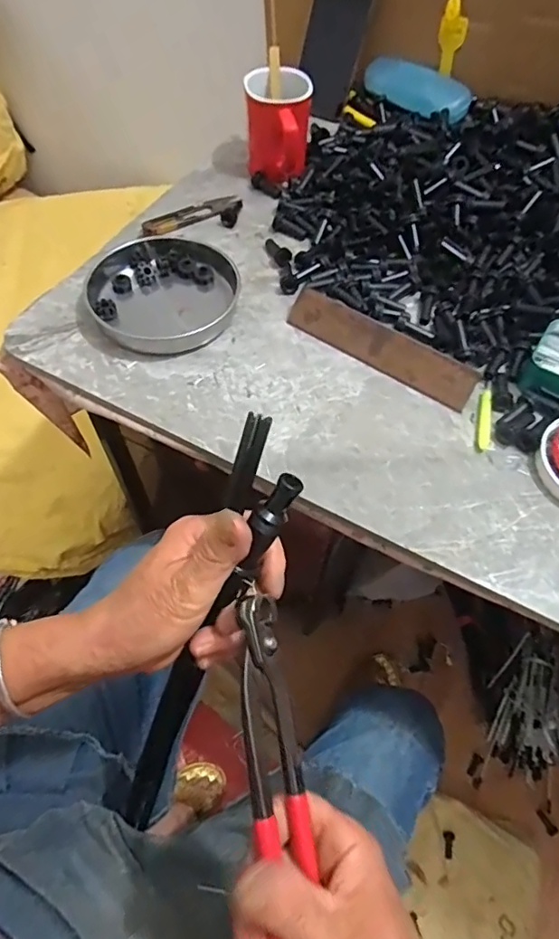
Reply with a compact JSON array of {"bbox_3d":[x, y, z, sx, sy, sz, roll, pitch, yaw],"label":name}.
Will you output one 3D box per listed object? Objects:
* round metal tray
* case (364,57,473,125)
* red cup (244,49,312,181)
[{"bbox_3d":[-0.108,-0.168,0.507,0.140,0.018,0.136,1,59,-1],"label":"round metal tray"},{"bbox_3d":[0.177,-0.479,0.670,0.147,0.026,0.061,40,65,20],"label":"case"},{"bbox_3d":[-0.004,-0.384,0.595,0.073,0.083,0.119,6,58,1],"label":"red cup"}]

